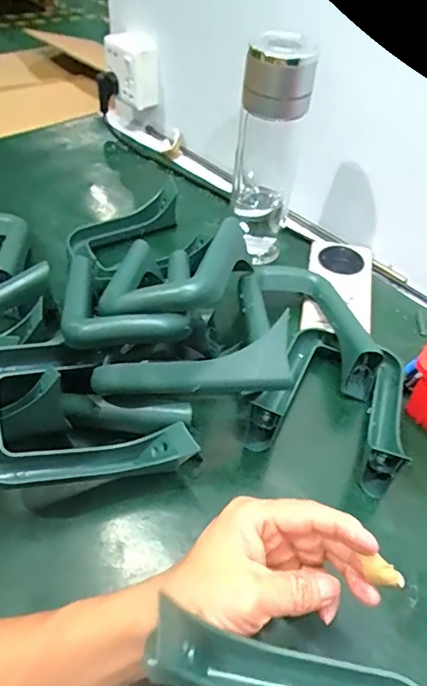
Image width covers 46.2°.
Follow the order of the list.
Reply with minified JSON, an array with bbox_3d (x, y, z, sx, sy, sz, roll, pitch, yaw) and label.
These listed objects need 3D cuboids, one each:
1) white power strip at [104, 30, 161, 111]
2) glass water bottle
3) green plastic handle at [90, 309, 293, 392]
[{"bbox_3d":[-0.127,-0.435,0.801,0.056,0.091,0.072,-27,54,-28],"label":"white power strip"},{"bbox_3d":[0.061,-0.211,0.565,0.066,0.245,0.079,7,46,3],"label":"glass water bottle"},{"bbox_3d":[-0.019,0.020,0.381,0.151,0.055,0.048,-5,46,-11],"label":"green plastic handle"}]

